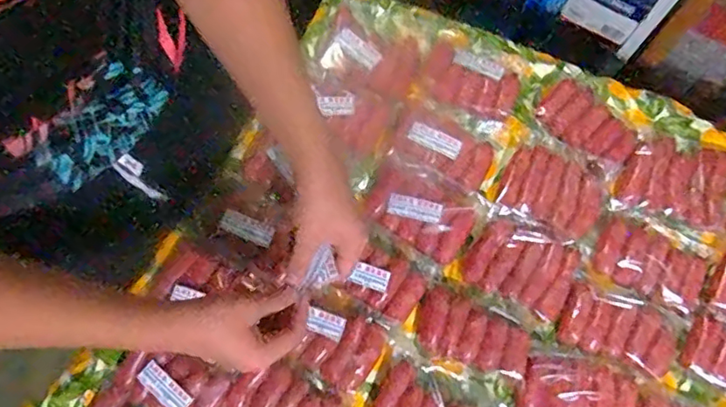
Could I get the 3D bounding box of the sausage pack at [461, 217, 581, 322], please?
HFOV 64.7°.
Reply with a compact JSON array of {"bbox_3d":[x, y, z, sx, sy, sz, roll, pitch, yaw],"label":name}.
[{"bbox_3d":[0.200,0.079,0.719,0.123,0.021,0.094,26,78,8],"label":"sausage pack"}]

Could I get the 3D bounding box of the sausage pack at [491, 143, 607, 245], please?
[{"bbox_3d":[0.243,-0.011,0.745,0.126,0.020,0.107,27,78,8],"label":"sausage pack"}]

